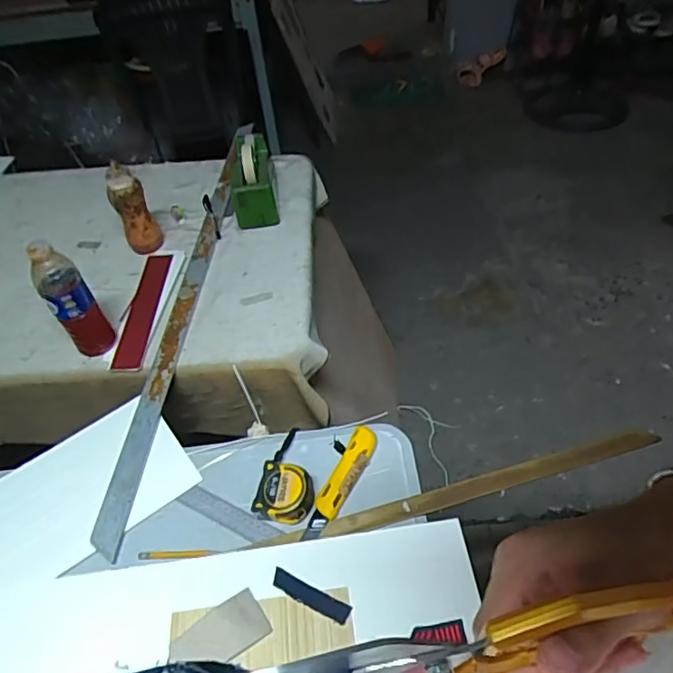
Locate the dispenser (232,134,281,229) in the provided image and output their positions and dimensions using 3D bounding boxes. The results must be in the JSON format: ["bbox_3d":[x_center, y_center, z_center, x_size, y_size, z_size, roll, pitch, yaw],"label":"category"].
[{"bbox_3d":[-0.166,-0.314,1.081,0.076,0.110,0.186,-10,48,-3],"label":"dispenser"}]

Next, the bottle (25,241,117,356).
[{"bbox_3d":[-0.395,-0.052,0.826,0.061,0.195,0.060,-35,54,-23],"label":"bottle"}]

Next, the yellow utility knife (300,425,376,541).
[{"bbox_3d":[0.006,0.180,0.697,0.036,0.016,0.160,20,54,23],"label":"yellow utility knife"}]

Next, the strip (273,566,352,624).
[{"bbox_3d":[-0.028,0.285,0.611,0.093,0.005,0.020,19,62,20],"label":"strip"}]

